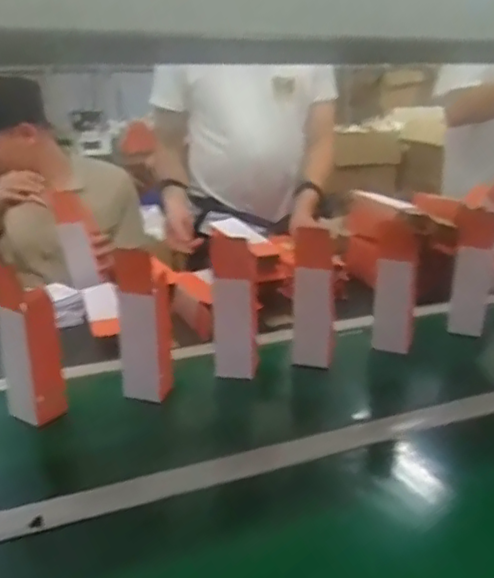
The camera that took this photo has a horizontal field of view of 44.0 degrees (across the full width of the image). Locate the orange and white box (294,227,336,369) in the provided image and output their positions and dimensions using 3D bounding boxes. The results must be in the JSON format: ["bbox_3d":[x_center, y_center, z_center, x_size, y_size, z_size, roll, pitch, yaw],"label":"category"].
[{"bbox_3d":[0.115,0.017,1.030,0.070,0.235,0.033,3,20,9],"label":"orange and white box"}]

